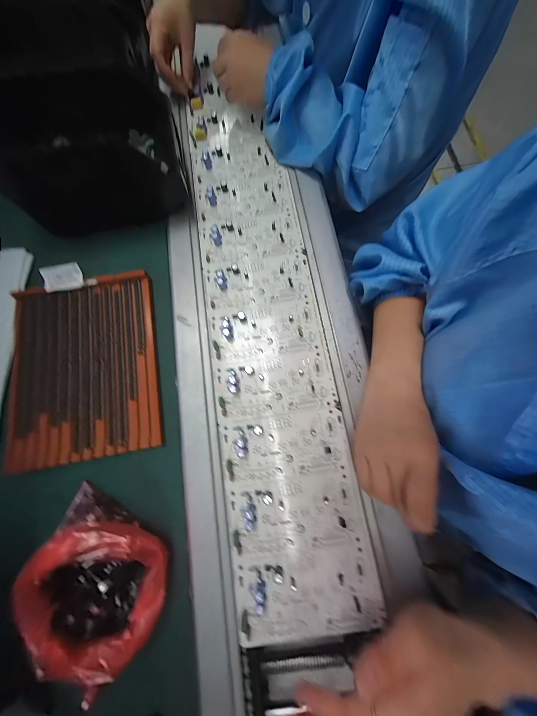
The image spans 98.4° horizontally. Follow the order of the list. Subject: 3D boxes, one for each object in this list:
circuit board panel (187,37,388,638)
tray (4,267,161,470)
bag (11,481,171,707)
[{"bbox_3d":[-0.016,-0.092,0.333,0.155,0.018,0.780,-10,77,1],"label":"circuit board panel"},{"bbox_3d":[-0.237,0.008,0.301,0.176,0.014,0.229,-10,77,1],"label":"tray"},{"bbox_3d":[-0.175,0.225,0.231,0.145,0.057,0.116,27,80,8],"label":"bag"}]

